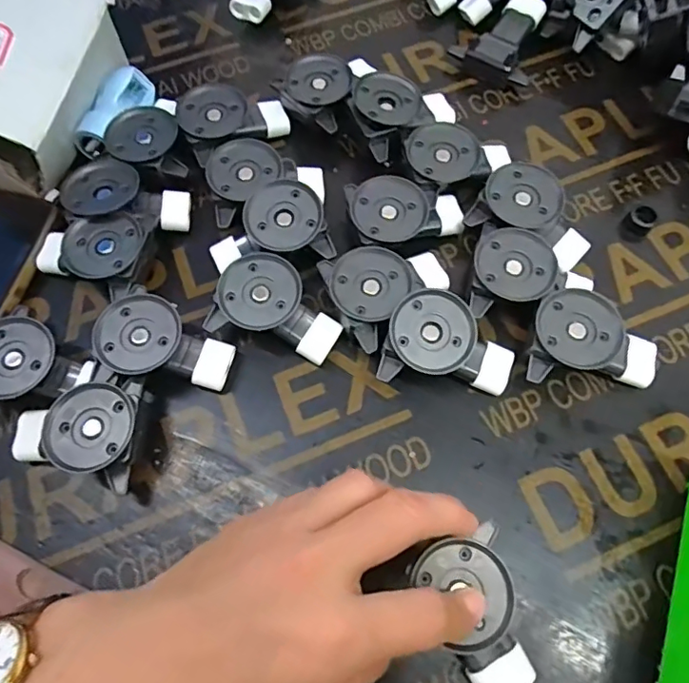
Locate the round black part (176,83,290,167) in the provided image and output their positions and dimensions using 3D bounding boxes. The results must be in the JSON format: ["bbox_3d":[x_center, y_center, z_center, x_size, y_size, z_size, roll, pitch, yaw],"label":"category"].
[{"bbox_3d":[-0.072,-0.140,0.339,0.066,0.029,0.043,-35,71,-12],"label":"round black part"}]

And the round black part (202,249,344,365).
[{"bbox_3d":[-0.035,-0.015,0.286,0.064,0.031,0.045,24,70,11],"label":"round black part"}]

